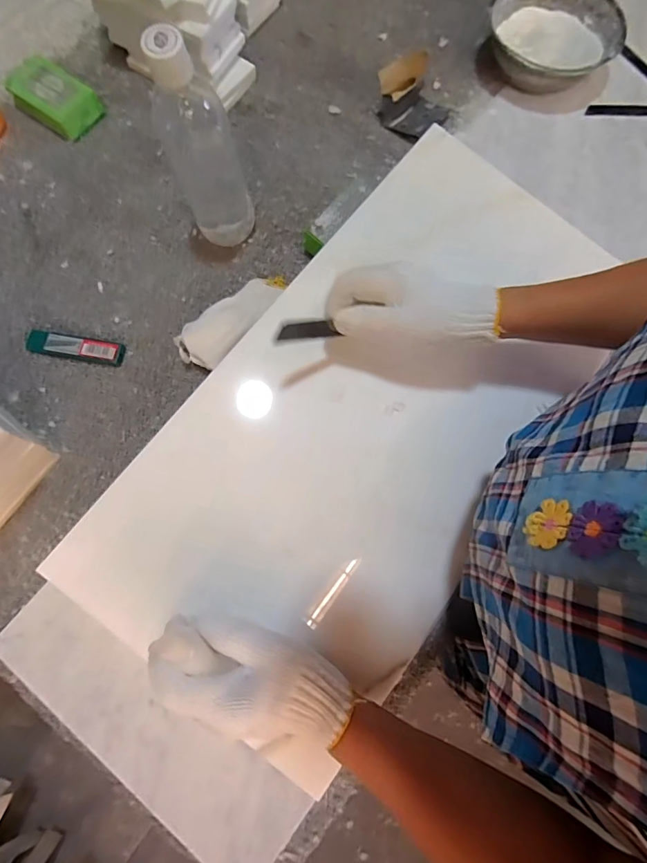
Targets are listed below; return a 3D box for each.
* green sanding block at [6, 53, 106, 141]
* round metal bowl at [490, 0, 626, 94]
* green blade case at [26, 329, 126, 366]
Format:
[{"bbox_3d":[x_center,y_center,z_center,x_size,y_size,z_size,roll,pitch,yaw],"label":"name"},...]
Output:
[{"bbox_3d":[-0.326,-0.406,0.523,0.112,0.035,0.066,35,77,9],"label":"green sanding block"},{"bbox_3d":[0.286,-0.489,0.536,0.146,0.048,0.151,0,74,-1],"label":"round metal bowl"},{"bbox_3d":[-0.266,-0.090,0.458,0.104,0.013,0.025,10,74,2],"label":"green blade case"}]

